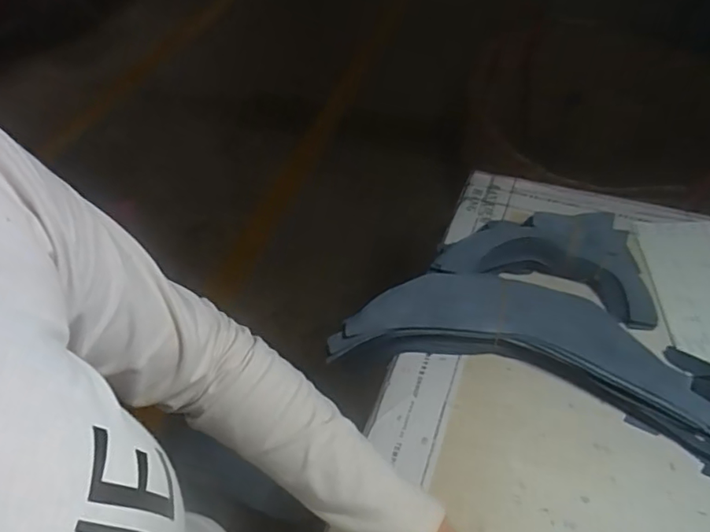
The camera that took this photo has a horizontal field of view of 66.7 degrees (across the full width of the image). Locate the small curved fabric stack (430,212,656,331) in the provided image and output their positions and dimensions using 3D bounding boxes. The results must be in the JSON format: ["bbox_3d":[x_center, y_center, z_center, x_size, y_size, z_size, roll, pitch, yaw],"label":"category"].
[{"bbox_3d":[0.205,-0.004,0.594,0.223,0.057,0.121,4,48,6],"label":"small curved fabric stack"}]

